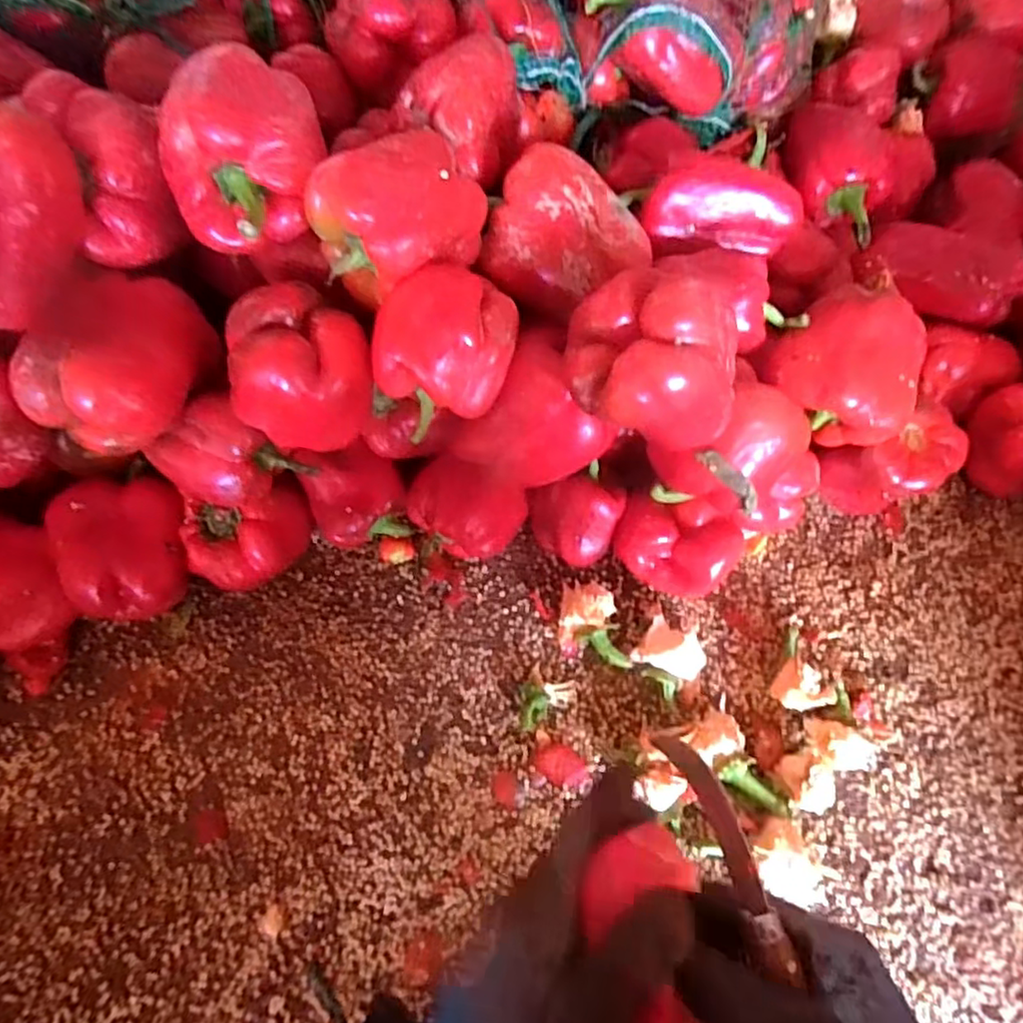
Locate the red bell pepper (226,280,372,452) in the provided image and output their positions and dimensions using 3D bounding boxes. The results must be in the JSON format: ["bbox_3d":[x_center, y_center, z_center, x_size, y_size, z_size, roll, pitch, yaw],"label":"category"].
[{"bbox_3d":[-0.133,-0.092,0.416,0.078,0.068,0.083,0,69,1],"label":"red bell pepper"}]

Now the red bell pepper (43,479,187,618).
[{"bbox_3d":[-0.297,0.032,0.518,0.086,0.095,0.093,0,69,1],"label":"red bell pepper"}]

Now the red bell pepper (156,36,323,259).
[{"bbox_3d":[-0.167,-0.226,0.411,0.082,0.079,0.101,25,72,10],"label":"red bell pepper"}]

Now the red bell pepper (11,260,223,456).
[{"bbox_3d":[-0.255,-0.100,0.420,0.083,0.068,0.117,22,72,9],"label":"red bell pepper"}]

